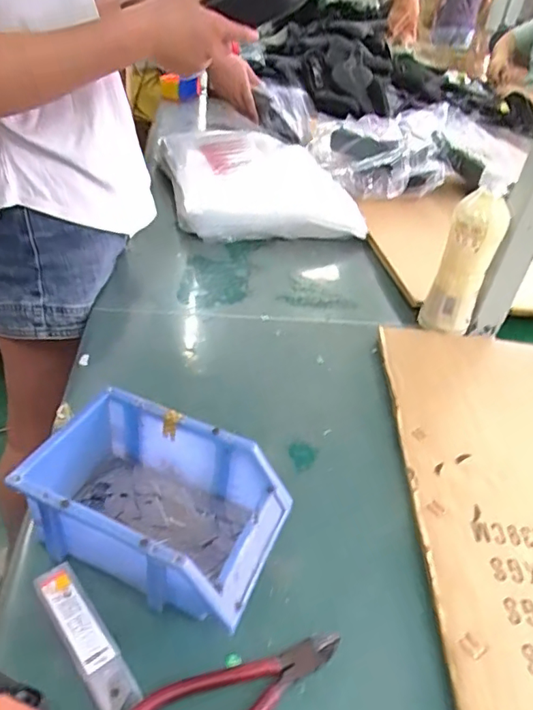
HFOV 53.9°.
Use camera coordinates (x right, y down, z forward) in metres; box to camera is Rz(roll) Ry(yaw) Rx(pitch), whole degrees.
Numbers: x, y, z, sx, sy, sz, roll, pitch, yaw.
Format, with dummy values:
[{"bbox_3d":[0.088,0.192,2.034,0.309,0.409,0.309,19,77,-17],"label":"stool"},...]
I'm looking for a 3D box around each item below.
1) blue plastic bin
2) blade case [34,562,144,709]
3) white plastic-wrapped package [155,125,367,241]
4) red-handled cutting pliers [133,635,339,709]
[{"bbox_3d":[-0.086,0.114,0.409,0.190,0.080,0.117,20,40,15],"label":"blue plastic bin"},{"bbox_3d":[-0.117,0.195,0.348,0.026,0.016,0.125,-24,48,-34],"label":"blade case"},{"bbox_3d":[-0.026,-0.349,1.018,0.323,0.062,0.429,-5,40,-15],"label":"white plastic-wrapped package"},{"bbox_3d":[-0.015,0.220,0.337,0.147,0.012,0.052,-15,44,-27],"label":"red-handled cutting pliers"}]

